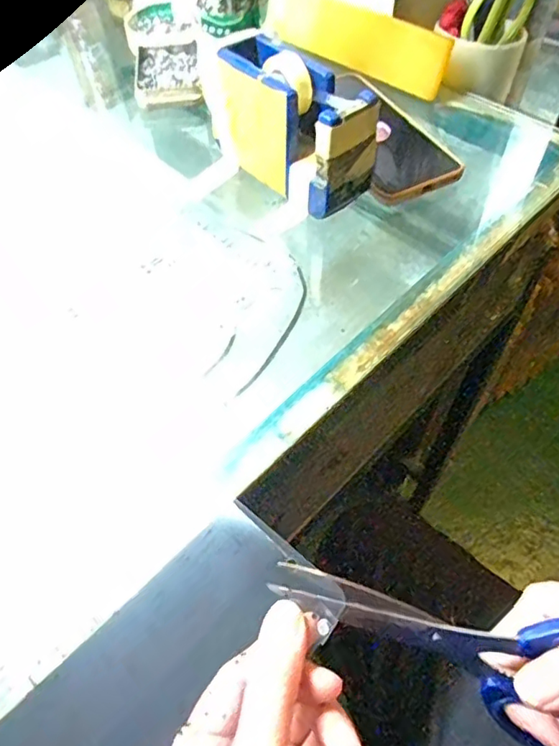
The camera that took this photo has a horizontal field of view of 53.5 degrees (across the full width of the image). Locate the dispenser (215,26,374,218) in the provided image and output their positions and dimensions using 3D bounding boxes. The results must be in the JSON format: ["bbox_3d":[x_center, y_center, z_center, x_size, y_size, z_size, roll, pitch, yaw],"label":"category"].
[{"bbox_3d":[0.004,-0.179,0.399,0.053,0.075,0.134,-36,61,-21],"label":"dispenser"}]

